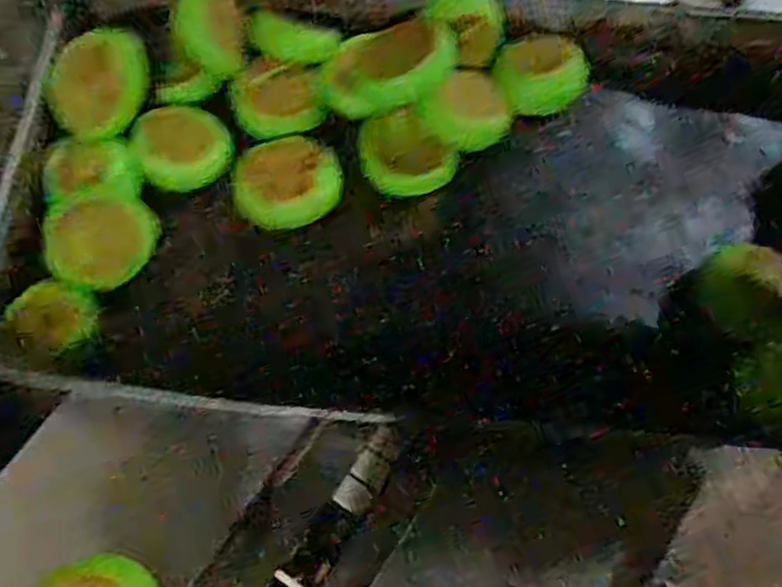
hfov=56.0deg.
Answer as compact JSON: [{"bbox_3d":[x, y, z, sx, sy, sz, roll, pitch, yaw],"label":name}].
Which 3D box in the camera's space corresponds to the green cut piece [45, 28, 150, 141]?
[{"bbox_3d":[-0.240,-0.170,0.602,0.072,0.030,0.090,45,70,-29],"label":"green cut piece"}]

